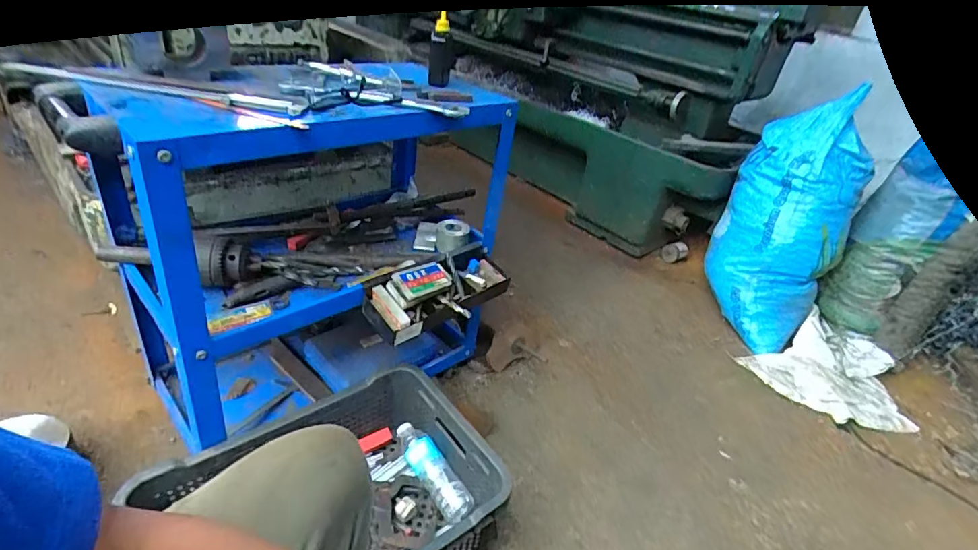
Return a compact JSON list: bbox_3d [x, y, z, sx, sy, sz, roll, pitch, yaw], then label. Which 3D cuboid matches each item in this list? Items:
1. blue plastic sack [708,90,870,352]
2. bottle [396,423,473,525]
[{"bbox_3d":[0.946,-0.162,1.601,0.333,0.789,0.262,16,10,13],"label":"blue plastic sack"},{"bbox_3d":[-0.114,0.373,0.958,0.060,0.067,0.220,-17,41,-35],"label":"bottle"}]

